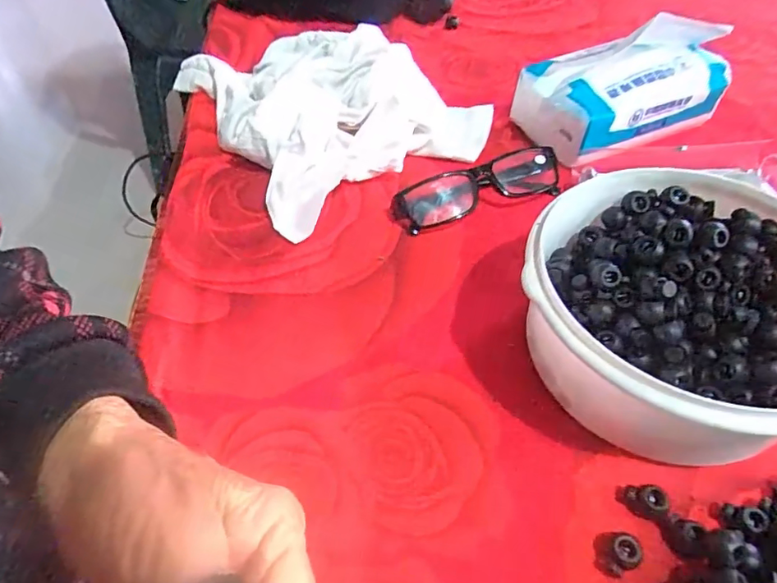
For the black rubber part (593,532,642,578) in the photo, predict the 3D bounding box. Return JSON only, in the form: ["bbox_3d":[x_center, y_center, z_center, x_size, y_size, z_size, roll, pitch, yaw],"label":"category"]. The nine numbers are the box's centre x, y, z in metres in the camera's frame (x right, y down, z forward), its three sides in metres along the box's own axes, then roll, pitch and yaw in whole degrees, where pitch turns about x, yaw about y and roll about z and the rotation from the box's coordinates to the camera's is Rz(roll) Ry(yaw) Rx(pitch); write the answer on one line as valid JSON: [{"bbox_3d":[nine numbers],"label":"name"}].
[{"bbox_3d":[0.104,0.120,0.238,0.018,0.013,0.018,1,50,-1],"label":"black rubber part"}]

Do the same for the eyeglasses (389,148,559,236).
[{"bbox_3d":[0.068,-0.083,0.401,0.134,0.029,0.047,-19,53,-16],"label":"eyeglasses"}]

